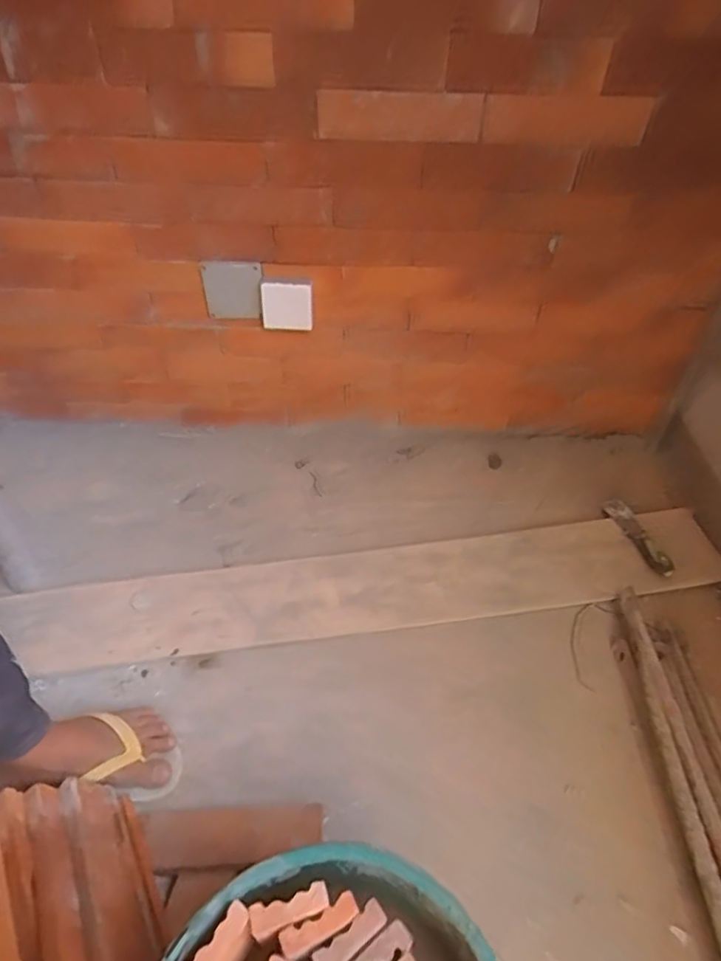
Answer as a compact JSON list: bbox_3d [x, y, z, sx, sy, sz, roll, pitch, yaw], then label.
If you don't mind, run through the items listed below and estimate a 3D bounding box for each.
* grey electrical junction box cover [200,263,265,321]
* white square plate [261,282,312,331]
[{"bbox_3d":[-0.223,-0.330,1.007,0.107,0.101,0.004,7,46,5],"label":"grey electrical junction box cover"},{"bbox_3d":[-0.131,-0.306,1.014,0.090,0.091,0.009,9,46,6],"label":"white square plate"}]

